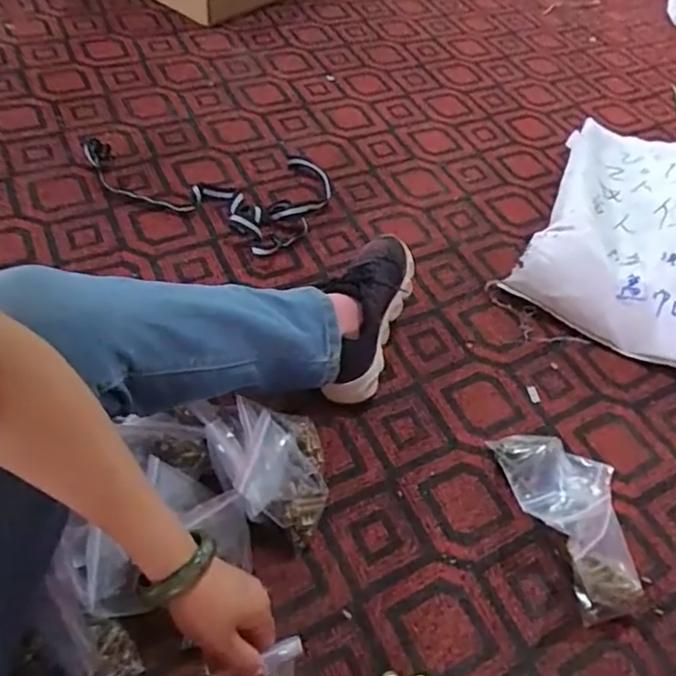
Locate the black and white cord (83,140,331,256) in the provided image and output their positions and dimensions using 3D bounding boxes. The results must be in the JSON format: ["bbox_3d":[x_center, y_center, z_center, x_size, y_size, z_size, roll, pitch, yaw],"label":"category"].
[{"bbox_3d":[-0.222,-0.288,1.062,0.427,0.037,0.261,28,52,14],"label":"black and white cord"}]

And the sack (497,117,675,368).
[{"bbox_3d":[0.502,-0.200,0.980,0.337,0.144,0.472,21,52,10],"label":"sack"}]

